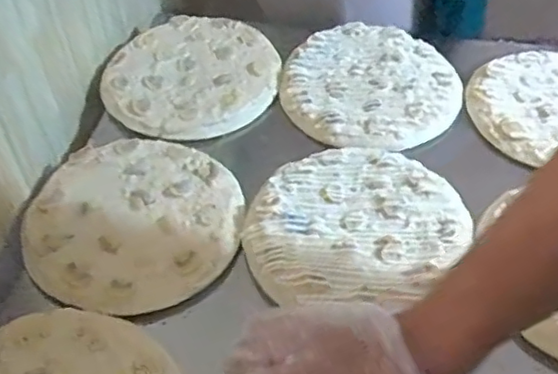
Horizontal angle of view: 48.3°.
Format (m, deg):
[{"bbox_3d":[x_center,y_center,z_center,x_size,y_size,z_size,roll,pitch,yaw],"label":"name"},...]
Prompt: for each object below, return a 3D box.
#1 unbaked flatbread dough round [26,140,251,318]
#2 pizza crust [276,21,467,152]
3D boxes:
[{"bbox_3d":[-0.133,0.027,0.574,0.189,0.019,0.191,27,54,23],"label":"unbaked flatbread dough round"},{"bbox_3d":[0.101,-0.116,0.694,0.187,0.023,0.194,33,56,27],"label":"pizza crust"}]

